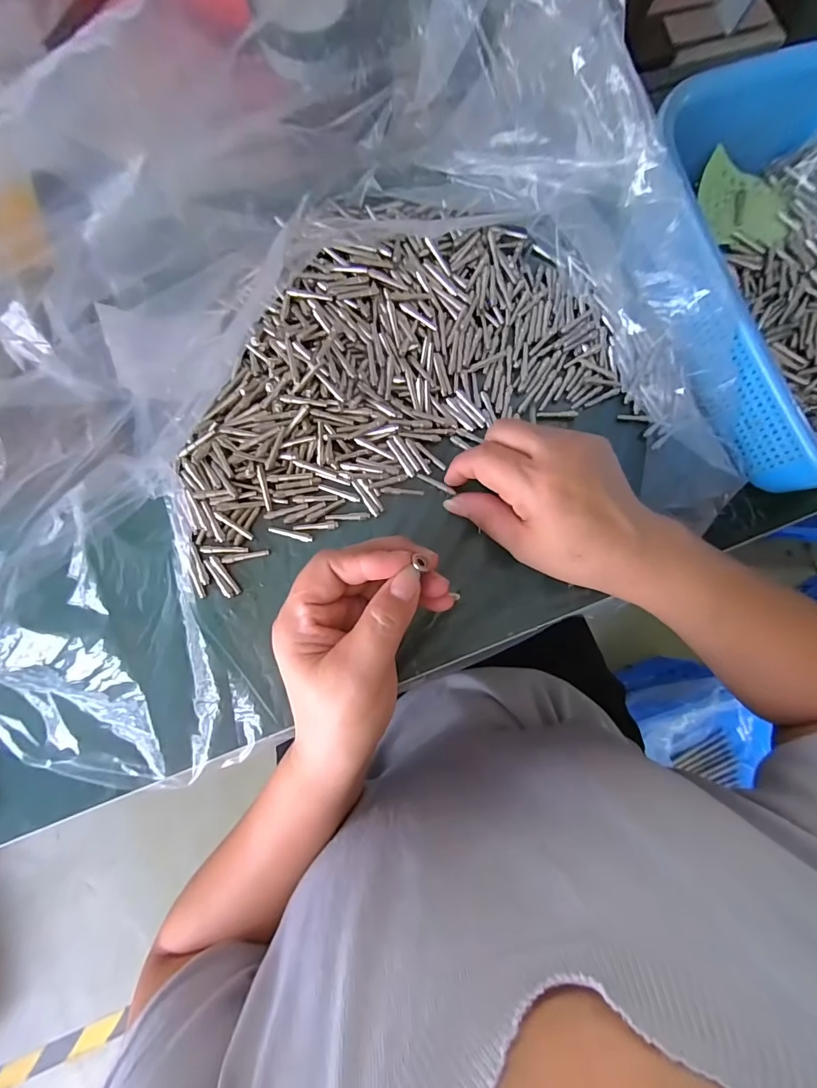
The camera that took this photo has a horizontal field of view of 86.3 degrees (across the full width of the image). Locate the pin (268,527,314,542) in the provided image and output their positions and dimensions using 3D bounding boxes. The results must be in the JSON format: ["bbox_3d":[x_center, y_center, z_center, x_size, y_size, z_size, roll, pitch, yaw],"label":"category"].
[{"bbox_3d":[-0.077,-0.007,0.286,0.029,0.005,0.005,16,84,-2],"label":"pin"}]

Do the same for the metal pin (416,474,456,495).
[{"bbox_3d":[0.019,-0.041,0.296,0.028,0.004,0.004,26,83,-4],"label":"metal pin"}]

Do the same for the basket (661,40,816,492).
[{"bbox_3d":[0.287,-0.180,0.298,0.195,0.074,0.297,-19,86,-8],"label":"basket"}]

